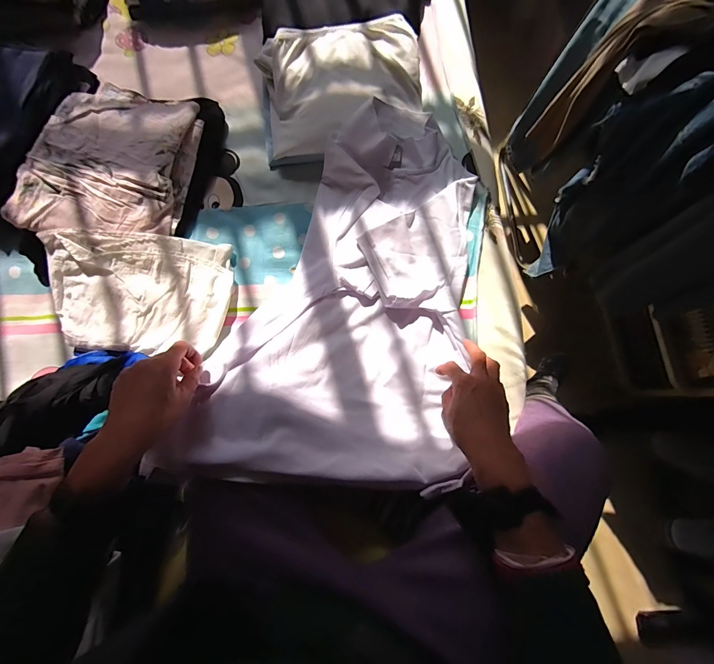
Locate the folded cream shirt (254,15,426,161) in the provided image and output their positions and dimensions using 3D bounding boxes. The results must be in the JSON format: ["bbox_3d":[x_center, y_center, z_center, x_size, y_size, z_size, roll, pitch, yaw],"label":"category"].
[{"bbox_3d":[-0.026,-0.467,0.641,0.307,0.064,0.251,-10,79,-2],"label":"folded cream shirt"}]

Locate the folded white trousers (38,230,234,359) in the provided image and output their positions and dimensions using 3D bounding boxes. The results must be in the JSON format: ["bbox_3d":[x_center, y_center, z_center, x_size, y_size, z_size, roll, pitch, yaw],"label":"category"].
[{"bbox_3d":[-0.383,-0.063,0.582,0.307,0.059,0.213,3,78,1],"label":"folded white trousers"}]

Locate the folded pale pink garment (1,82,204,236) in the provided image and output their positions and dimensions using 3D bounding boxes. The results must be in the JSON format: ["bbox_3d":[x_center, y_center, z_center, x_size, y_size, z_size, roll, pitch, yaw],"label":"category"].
[{"bbox_3d":[-0.439,-0.314,0.596,0.269,0.049,0.313,10,78,-4],"label":"folded pale pink garment"}]

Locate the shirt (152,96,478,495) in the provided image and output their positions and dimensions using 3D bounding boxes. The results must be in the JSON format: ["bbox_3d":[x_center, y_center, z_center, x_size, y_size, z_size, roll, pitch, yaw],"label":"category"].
[{"bbox_3d":[0.013,-0.091,0.525,0.349,0.132,0.629,13,79,3],"label":"shirt"}]

